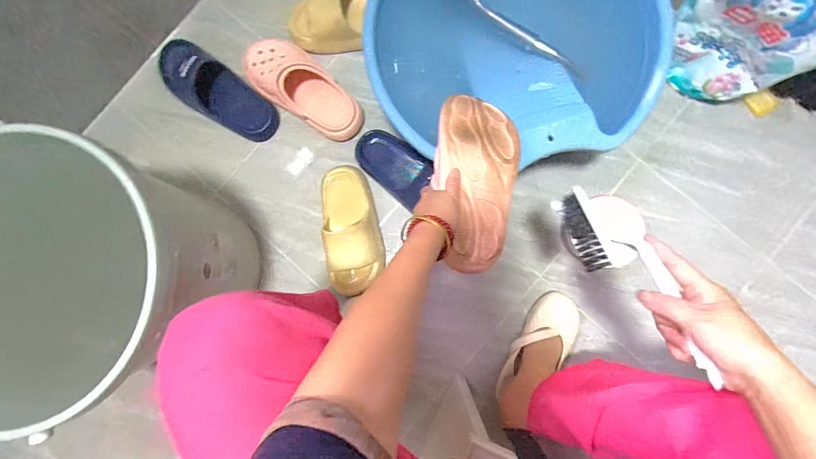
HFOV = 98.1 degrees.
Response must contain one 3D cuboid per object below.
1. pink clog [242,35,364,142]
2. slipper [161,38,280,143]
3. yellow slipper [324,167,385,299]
[{"bbox_3d":[-0.210,-0.288,0.716,0.268,0.081,0.124,37,89,3],"label":"pink clog"},{"bbox_3d":[-0.399,-0.292,0.737,0.282,0.065,0.114,34,89,3],"label":"slipper"},{"bbox_3d":[-0.114,-0.012,0.689,0.100,0.102,0.230,-8,87,1],"label":"yellow slipper"}]

